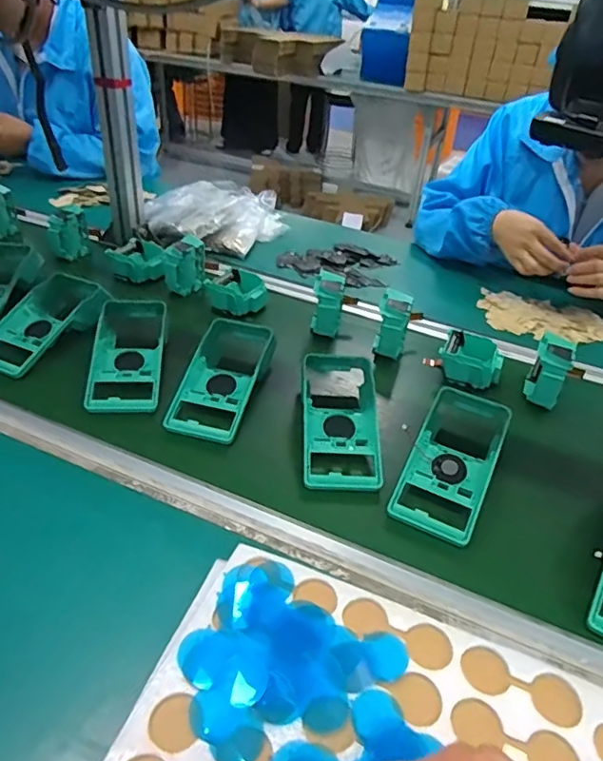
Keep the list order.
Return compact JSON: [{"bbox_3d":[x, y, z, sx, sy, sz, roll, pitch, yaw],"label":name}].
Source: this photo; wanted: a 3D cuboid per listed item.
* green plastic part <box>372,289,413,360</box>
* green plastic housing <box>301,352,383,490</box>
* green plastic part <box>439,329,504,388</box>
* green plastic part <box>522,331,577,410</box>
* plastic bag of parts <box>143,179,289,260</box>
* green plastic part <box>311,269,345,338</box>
[{"bbox_3d":[0.125,-0.078,0.762,0.043,0.089,0.044,10,12,5],"label":"green plastic part"},{"bbox_3d":[0.041,0.043,0.614,0.082,0.031,0.175,5,50,-2],"label":"green plastic housing"},{"bbox_3d":[0.226,-0.028,0.740,0.077,0.034,0.075,19,39,16],"label":"green plastic part"},{"bbox_3d":[0.309,-0.010,0.698,0.045,0.082,0.061,22,40,20],"label":"green plastic part"},{"bbox_3d":[-0.137,-0.302,1.012,0.271,0.087,0.173,-19,44,-30],"label":"plastic bag of parts"},{"bbox_3d":[0.037,-0.107,0.787,0.044,0.072,0.062,11,37,6],"label":"green plastic part"}]

